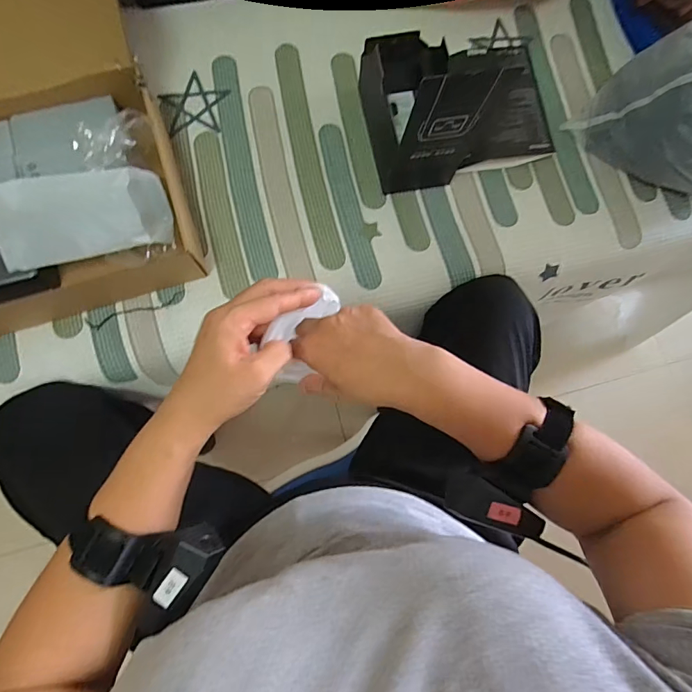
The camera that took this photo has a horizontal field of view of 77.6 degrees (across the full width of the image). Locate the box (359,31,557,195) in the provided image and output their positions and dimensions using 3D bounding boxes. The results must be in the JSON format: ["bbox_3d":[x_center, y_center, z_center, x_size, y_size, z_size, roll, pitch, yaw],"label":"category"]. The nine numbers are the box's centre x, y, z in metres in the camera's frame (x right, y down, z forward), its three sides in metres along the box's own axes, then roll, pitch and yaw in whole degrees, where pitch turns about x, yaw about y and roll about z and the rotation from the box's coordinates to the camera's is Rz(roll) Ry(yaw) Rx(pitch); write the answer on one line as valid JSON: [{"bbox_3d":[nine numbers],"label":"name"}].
[{"bbox_3d":[0.161,-0.336,0.590,0.264,0.093,0.189,-15,83,-5],"label":"box"}]

